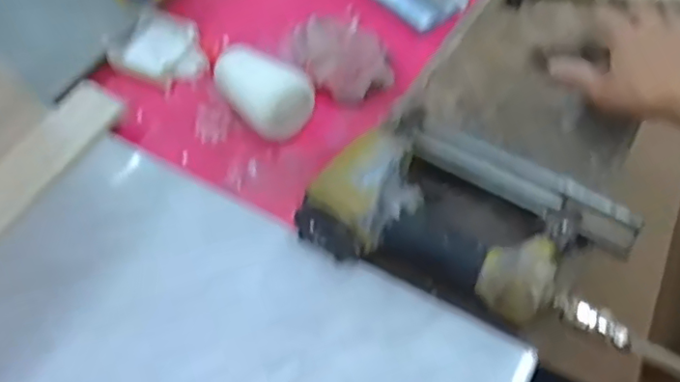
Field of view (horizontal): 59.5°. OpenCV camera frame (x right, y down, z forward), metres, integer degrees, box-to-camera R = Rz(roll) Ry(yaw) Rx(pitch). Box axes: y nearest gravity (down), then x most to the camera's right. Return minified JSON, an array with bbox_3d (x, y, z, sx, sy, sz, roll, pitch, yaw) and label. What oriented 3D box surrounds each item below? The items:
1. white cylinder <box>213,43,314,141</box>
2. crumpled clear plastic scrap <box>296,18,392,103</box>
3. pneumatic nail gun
[{"bbox_3d":[-0.071,-0.095,0.562,0.094,0.056,0.056,38,68,25],"label":"white cylinder"},{"bbox_3d":[-0.003,-0.136,0.591,0.073,0.040,0.110,-27,59,-12],"label":"crumpled clear plastic scrap"},{"bbox_3d":[0.102,0.020,0.466,0.217,0.057,0.160,29,64,21],"label":"pneumatic nail gun"}]

